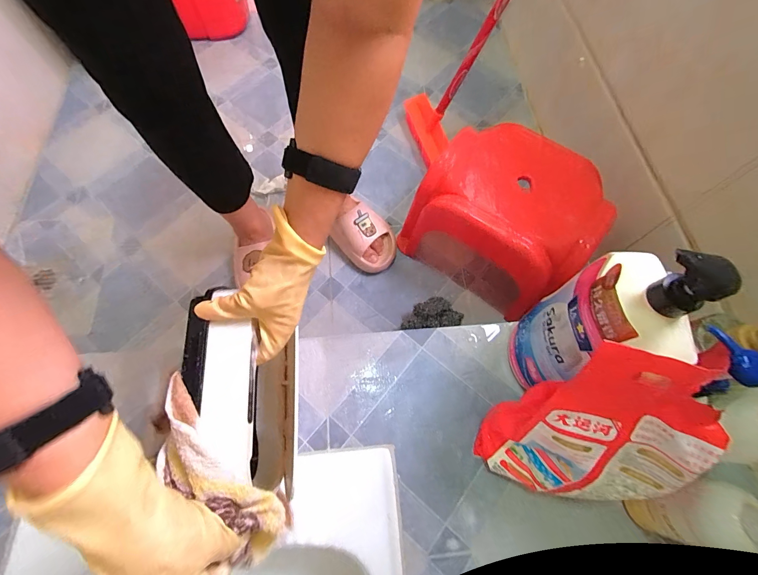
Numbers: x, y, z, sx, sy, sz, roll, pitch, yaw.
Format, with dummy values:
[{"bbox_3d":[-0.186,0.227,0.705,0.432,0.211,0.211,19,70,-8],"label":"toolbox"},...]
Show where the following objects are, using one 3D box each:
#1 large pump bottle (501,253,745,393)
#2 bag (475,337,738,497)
[{"bbox_3d":[0.243,0.048,0.401,0.069,0.315,0.119,-4,68,-3],"label":"large pump bottle"},{"bbox_3d":[0.228,0.159,0.379,0.160,0.249,0.132,12,66,5],"label":"bag"}]

